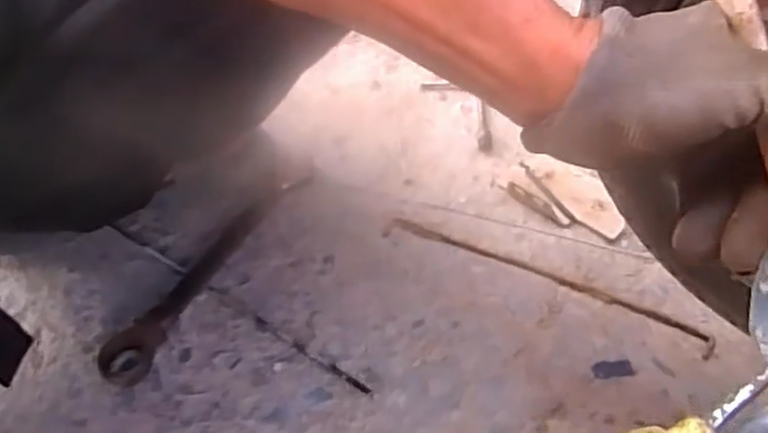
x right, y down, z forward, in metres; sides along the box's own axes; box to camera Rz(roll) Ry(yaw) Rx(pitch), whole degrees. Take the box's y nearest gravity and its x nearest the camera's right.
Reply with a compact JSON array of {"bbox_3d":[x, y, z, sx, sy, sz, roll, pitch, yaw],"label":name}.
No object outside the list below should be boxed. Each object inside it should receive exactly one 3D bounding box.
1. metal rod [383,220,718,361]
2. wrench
[{"bbox_3d":[0.142,0.056,0.635,0.305,0.006,0.024,20,55,16],"label":"metal rod"},{"bbox_3d":[-0.162,0.044,0.641,0.043,0.011,0.253,24,56,19],"label":"wrench"}]

